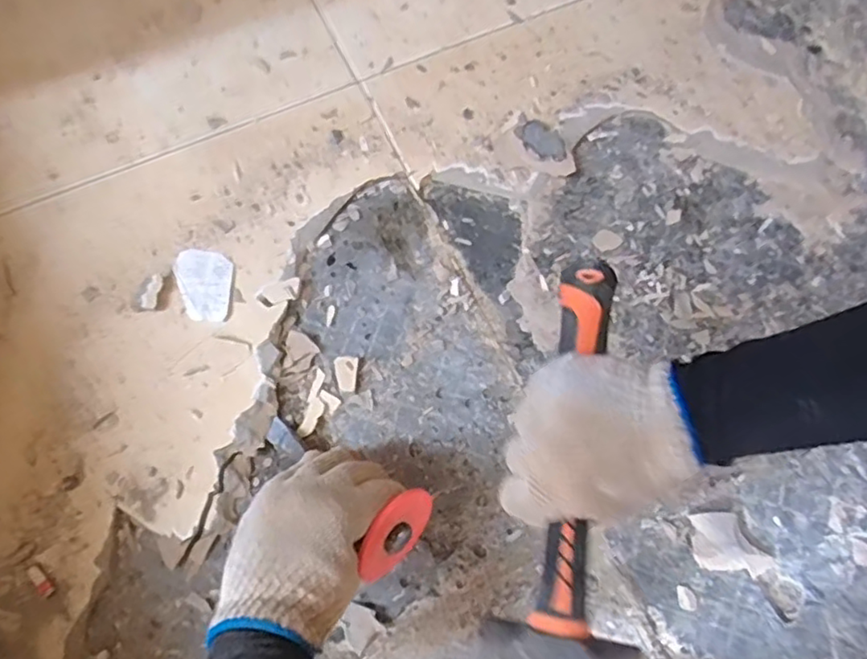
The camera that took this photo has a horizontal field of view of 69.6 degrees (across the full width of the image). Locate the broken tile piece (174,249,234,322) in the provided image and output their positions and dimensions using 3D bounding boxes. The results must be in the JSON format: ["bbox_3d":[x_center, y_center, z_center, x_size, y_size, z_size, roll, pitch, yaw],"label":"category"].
[{"bbox_3d":[-0.212,-0.042,0.572,0.051,0.004,0.070,0,71,-2],"label":"broken tile piece"}]

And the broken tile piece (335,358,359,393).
[{"bbox_3d":[-0.078,0.041,0.562,0.021,0.008,0.031,-5,72,-3],"label":"broken tile piece"}]

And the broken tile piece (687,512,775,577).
[{"bbox_3d":[0.253,0.181,0.528,0.065,0.004,0.048,1,71,-1],"label":"broken tile piece"}]

